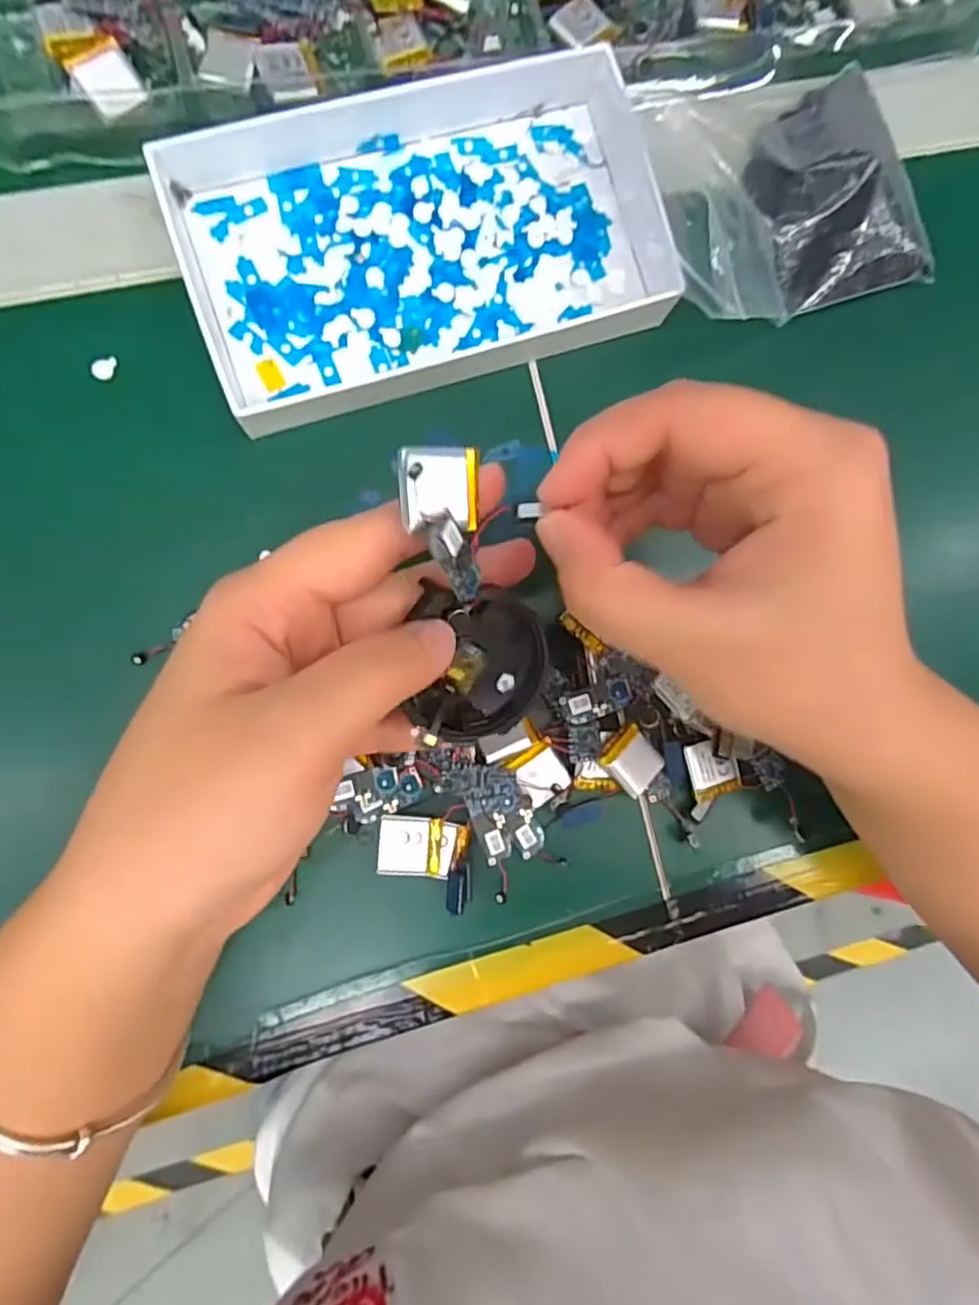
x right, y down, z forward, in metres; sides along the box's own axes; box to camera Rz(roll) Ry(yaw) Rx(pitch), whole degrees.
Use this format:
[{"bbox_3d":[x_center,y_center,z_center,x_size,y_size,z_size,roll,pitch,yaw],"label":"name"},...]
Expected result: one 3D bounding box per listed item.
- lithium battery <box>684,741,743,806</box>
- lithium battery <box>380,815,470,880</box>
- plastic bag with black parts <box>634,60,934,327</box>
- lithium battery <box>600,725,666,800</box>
[{"bbox_3d":[0.089,0.046,0.262,0.020,0.004,0.023,-16,90,-7],"label":"lithium battery"},{"bbox_3d":[-0.024,0.073,0.246,0.033,0.005,0.021,11,87,-7],"label":"lithium battery"},{"bbox_3d":[0.116,-0.184,0.263,0.110,0.031,0.094,-20,91,-7],"label":"plastic bag with black parts"},{"bbox_3d":[0.056,0.042,0.258,0.020,0.008,0.022,-42,93,-7],"label":"lithium battery"}]

